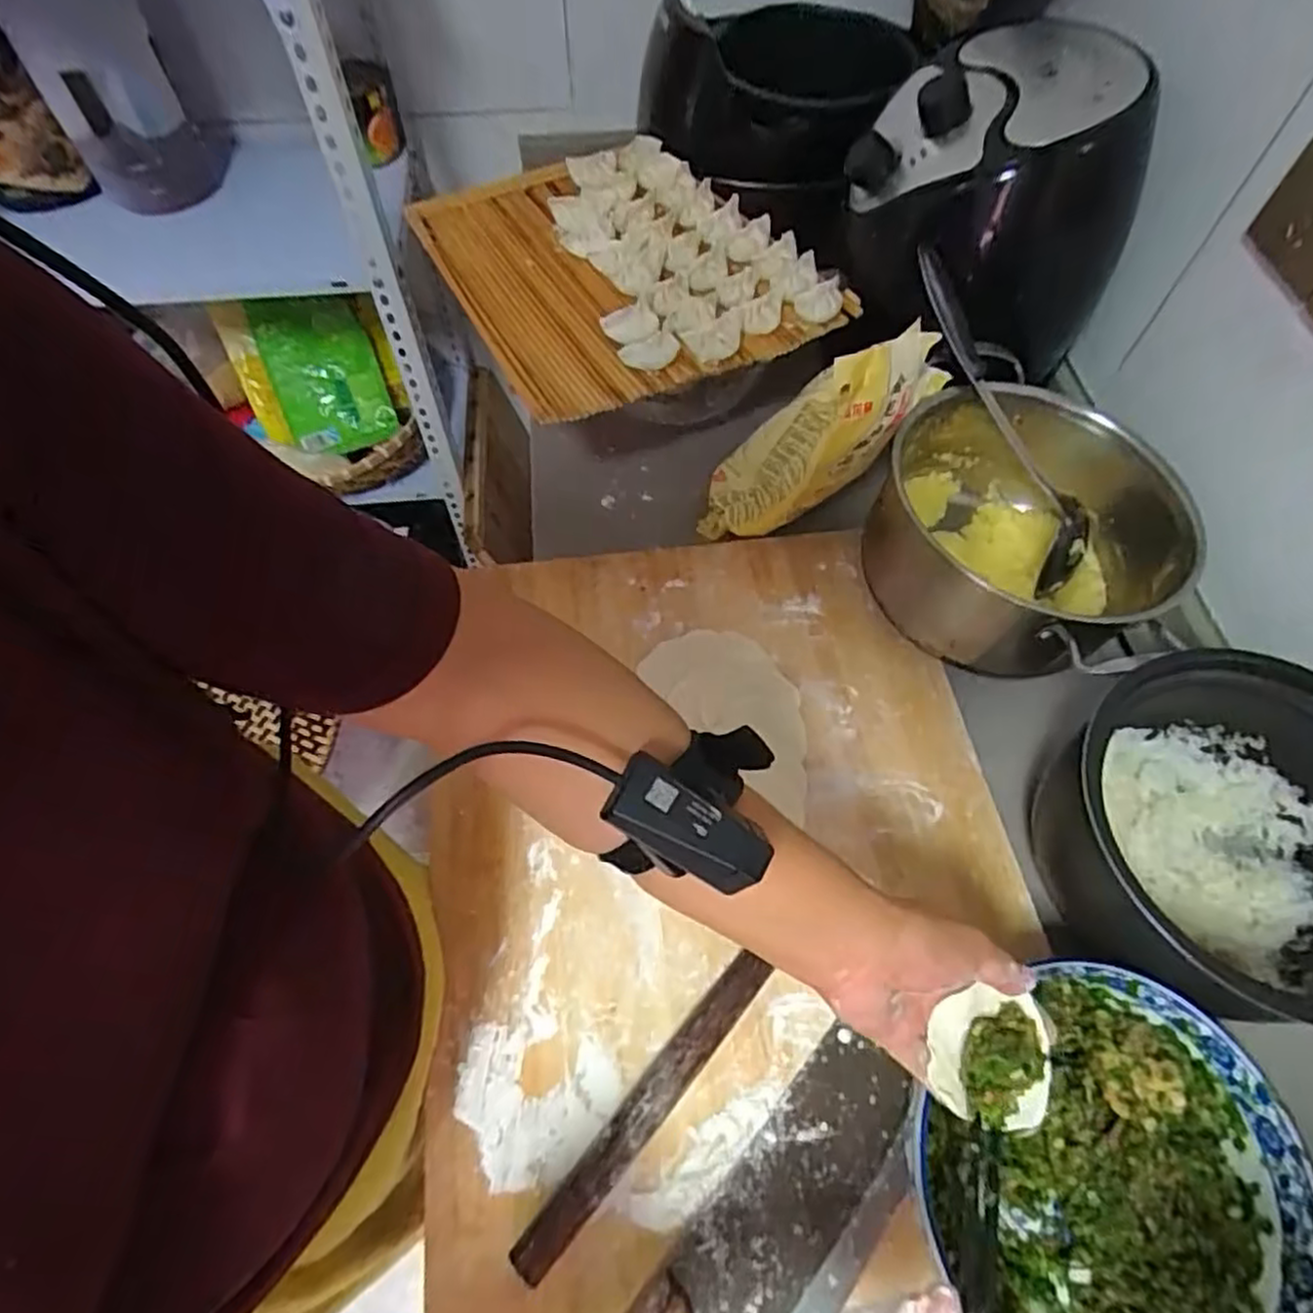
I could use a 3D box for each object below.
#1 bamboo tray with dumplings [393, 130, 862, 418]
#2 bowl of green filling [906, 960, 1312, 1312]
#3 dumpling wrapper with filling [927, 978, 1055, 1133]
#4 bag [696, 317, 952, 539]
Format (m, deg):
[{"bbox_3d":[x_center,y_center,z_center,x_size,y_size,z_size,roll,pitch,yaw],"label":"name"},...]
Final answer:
[{"bbox_3d":[-0.039,-0.397,0.715,0.313,0.042,0.352,-27,65,-14],"label":"bamboo tray with dumplings"},{"bbox_3d":[0.268,0.314,0.431,0.221,0.070,0.201,0,62,0],"label":"bowl of green filling"},{"bbox_3d":[0.182,0.214,0.386,0.060,0.030,0.063,0,62,0],"label":"dumpling wrapper with filling"},{"bbox_3d":[0.137,-0.180,0.657,0.119,0.254,0.090,20,59,-25],"label":"bag"}]

